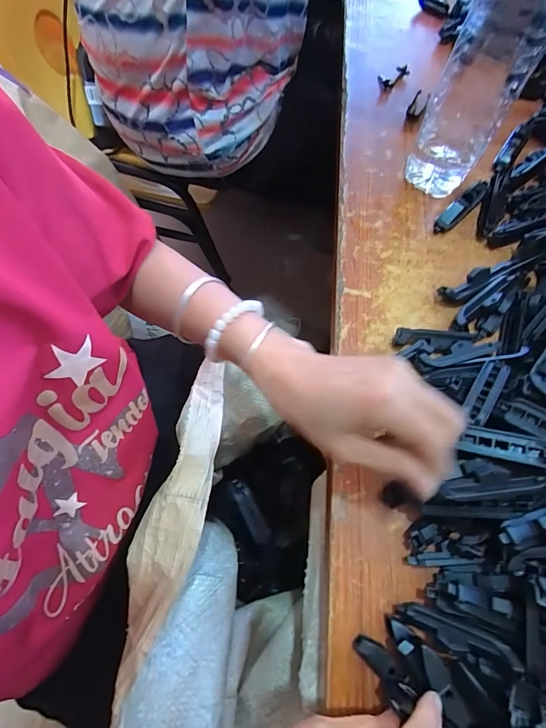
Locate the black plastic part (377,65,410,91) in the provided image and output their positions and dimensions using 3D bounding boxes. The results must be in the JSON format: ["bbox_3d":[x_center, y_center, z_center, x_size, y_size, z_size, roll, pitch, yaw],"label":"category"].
[{"bbox_3d":[0.151,-0.356,0.448,0.042,0.008,0.022,-25,72,-9],"label":"black plastic part"}]

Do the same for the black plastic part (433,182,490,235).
[{"bbox_3d":[0.201,-0.166,0.379,0.081,0.019,0.018,-39,75,-13],"label":"black plastic part"}]

